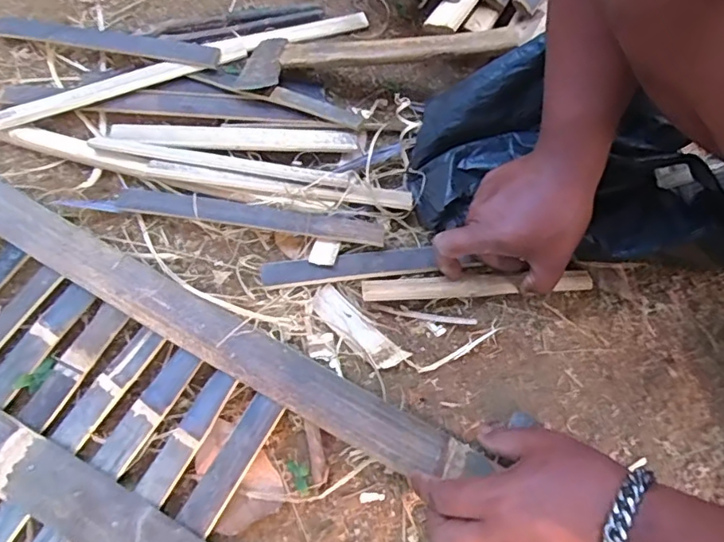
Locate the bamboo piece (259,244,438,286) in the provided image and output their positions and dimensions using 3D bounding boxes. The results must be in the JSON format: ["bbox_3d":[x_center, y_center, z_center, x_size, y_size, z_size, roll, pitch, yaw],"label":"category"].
[{"bbox_3d":[-0.011,-0.005,0.484,0.156,0.010,0.025,-6,67,-8],"label":"bamboo piece"}]

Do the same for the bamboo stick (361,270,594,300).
[{"bbox_3d":[0.104,0.011,0.484,0.207,0.018,0.026,-3,67,-5],"label":"bamboo stick"}]

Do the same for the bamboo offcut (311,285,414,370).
[{"bbox_3d":[-0.004,0.051,0.471,0.095,0.015,0.030,40,70,14],"label":"bamboo offcut"}]

